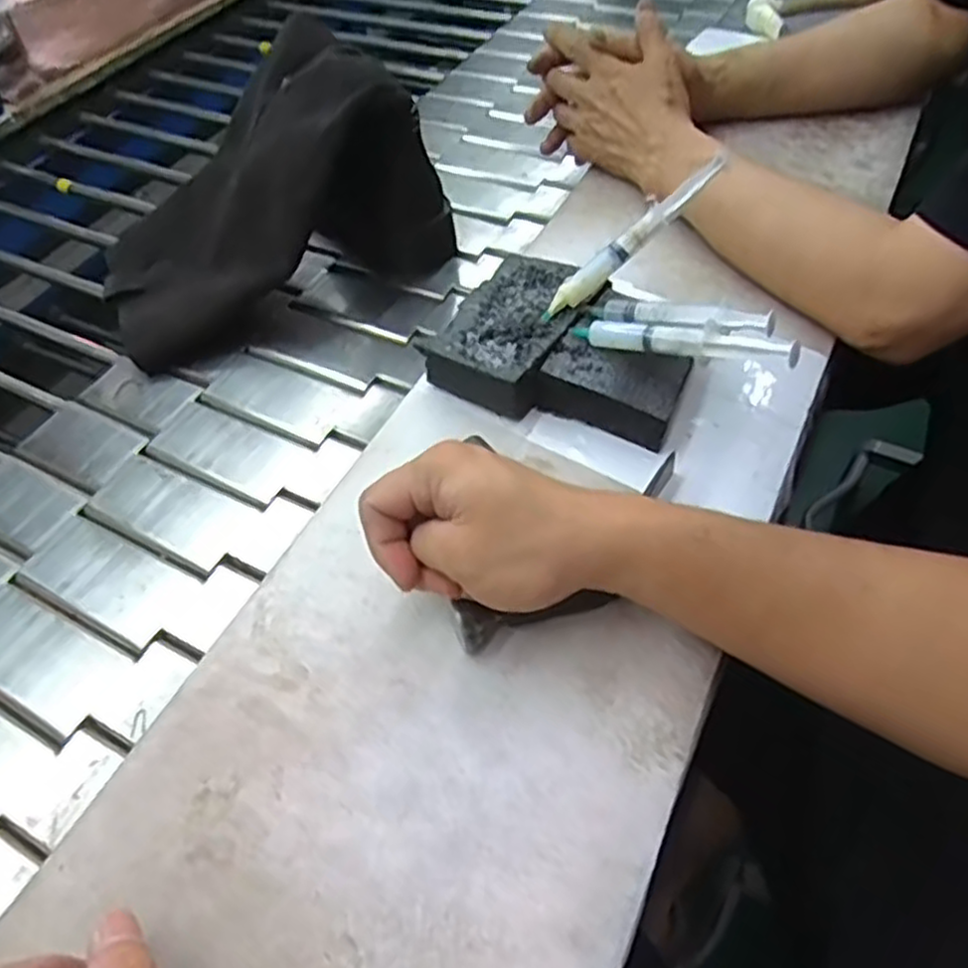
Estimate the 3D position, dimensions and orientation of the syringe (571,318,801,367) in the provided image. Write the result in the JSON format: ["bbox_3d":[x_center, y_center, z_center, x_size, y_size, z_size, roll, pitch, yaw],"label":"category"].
[{"bbox_3d":[0.118,-0.088,0.452,0.143,0.017,0.017,16,53,39],"label":"syringe"}]

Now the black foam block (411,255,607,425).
[{"bbox_3d":[0.023,-0.108,0.521,0.081,0.034,0.121,24,58,22],"label":"black foam block"}]

